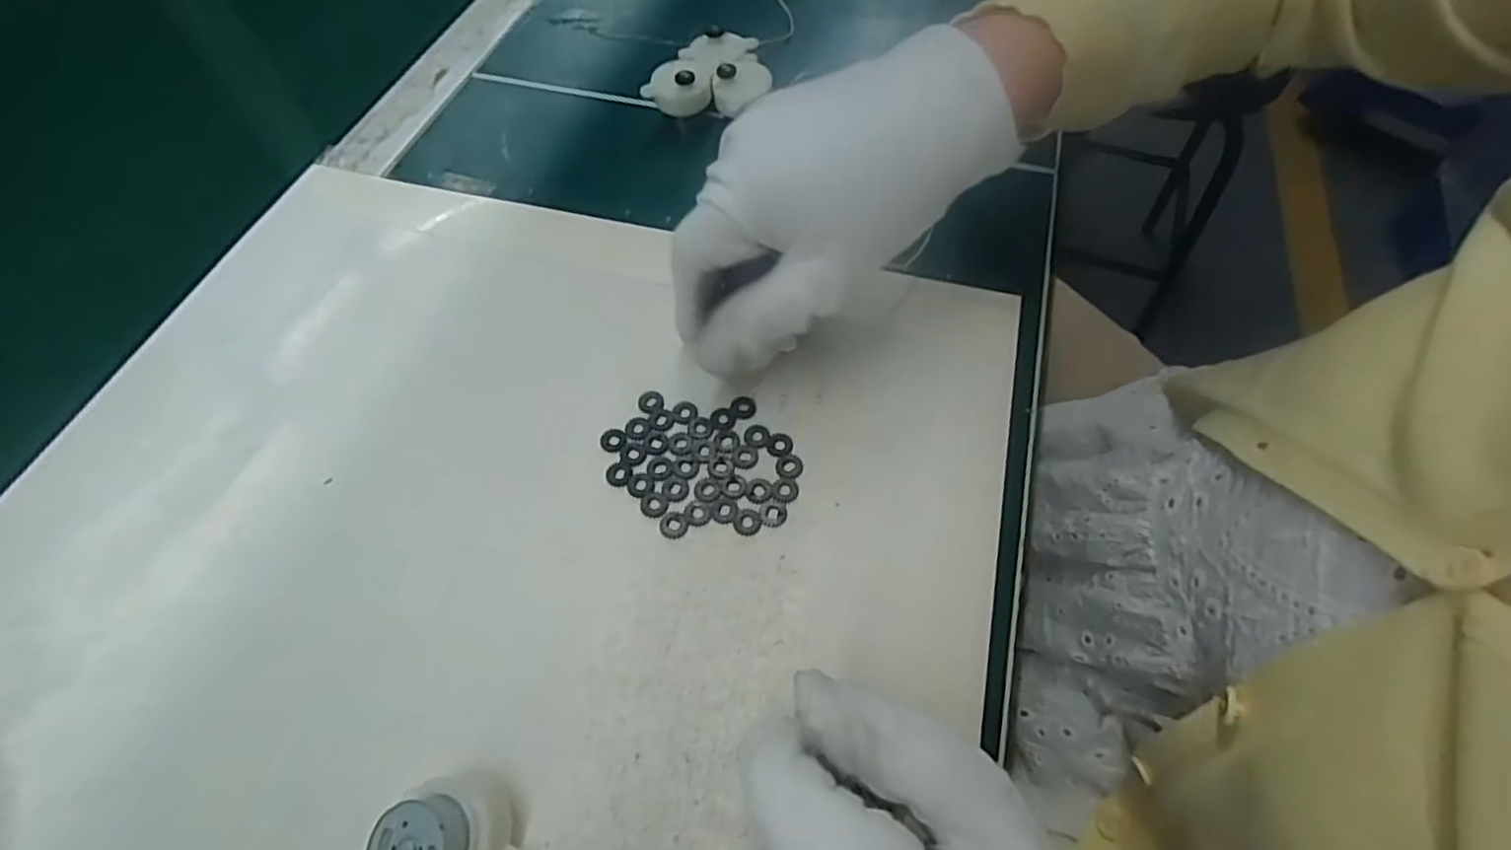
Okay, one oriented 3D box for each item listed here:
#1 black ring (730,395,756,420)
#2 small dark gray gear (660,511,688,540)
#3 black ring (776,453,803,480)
[{"bbox_3d":[-0.005,-0.008,0.278,0.011,0.004,0.011,0,62,-1],"label":"black ring"},{"bbox_3d":[-0.031,0.038,0.251,0.011,0.004,0.011,0,62,-1],"label":"small dark gray gear"},{"bbox_3d":[0.014,0.016,0.262,0.010,0.004,0.011,0,62,-1],"label":"black ring"}]

